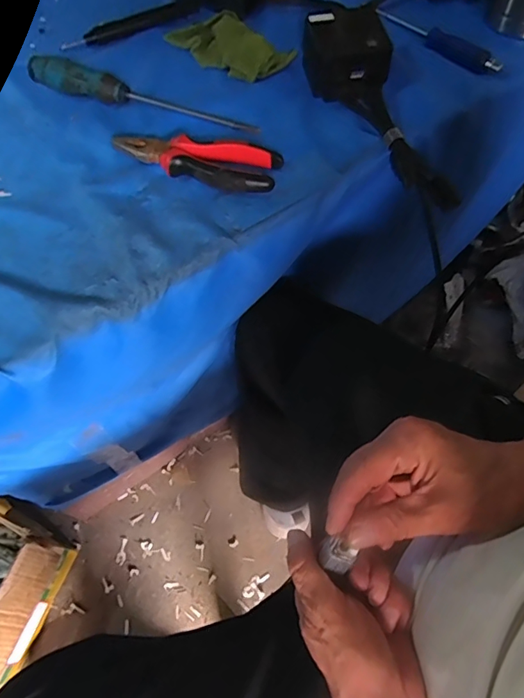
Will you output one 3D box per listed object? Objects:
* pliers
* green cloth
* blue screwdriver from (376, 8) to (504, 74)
[{"bbox_3d":[-0.060,-0.182,0.426,0.154,0.019,0.056,20,64,11],"label":"pliers"},{"bbox_3d":[-0.035,-0.340,0.505,0.074,0.023,0.129,-38,68,-18],"label":"green cloth"},{"bbox_3d":[0.195,-0.346,0.506,0.024,0.012,0.161,-37,68,-18],"label":"blue screwdriver"}]

